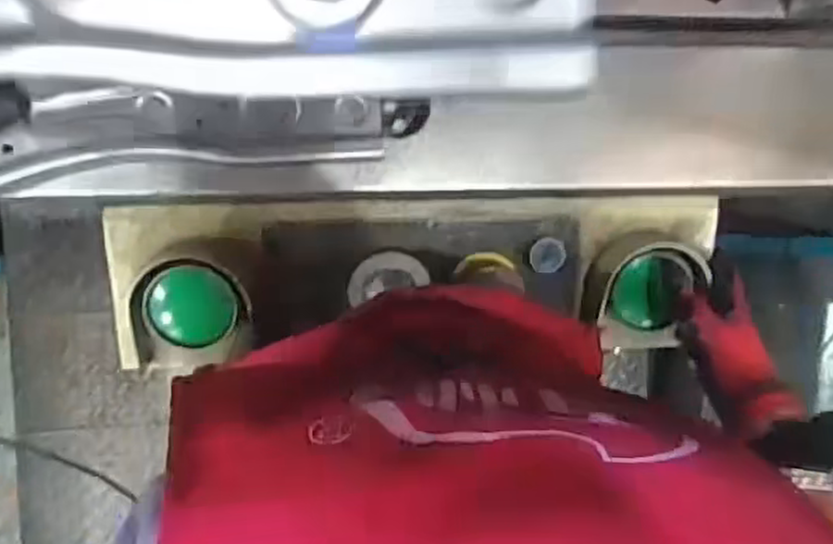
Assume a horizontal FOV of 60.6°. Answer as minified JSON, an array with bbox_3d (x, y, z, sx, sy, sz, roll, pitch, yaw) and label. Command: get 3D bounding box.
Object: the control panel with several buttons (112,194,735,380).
[{"bbox_3d":[0.005,0.005,0.588,0.484,0.088,0.130,-2,94,-5],"label":"control panel with several buttons"}]

